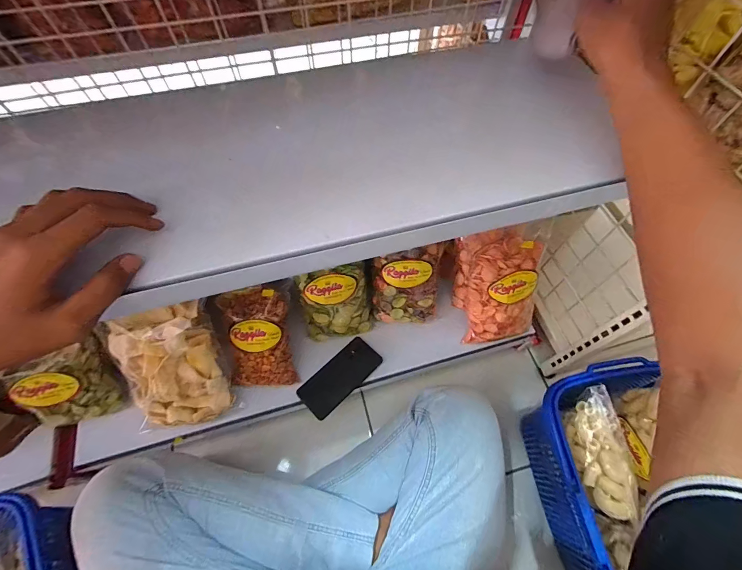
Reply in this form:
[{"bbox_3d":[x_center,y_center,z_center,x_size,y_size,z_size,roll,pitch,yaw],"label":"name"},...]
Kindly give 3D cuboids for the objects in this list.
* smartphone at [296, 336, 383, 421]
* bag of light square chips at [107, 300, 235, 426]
[{"bbox_3d":[-0.059,0.176,0.662,0.163,0.011,0.075,-41,70,-19],"label":"smartphone"},{"bbox_3d":[-0.333,0.140,0.578,0.149,0.210,0.050,-11,21,-13],"label":"bag of light square chips"}]

